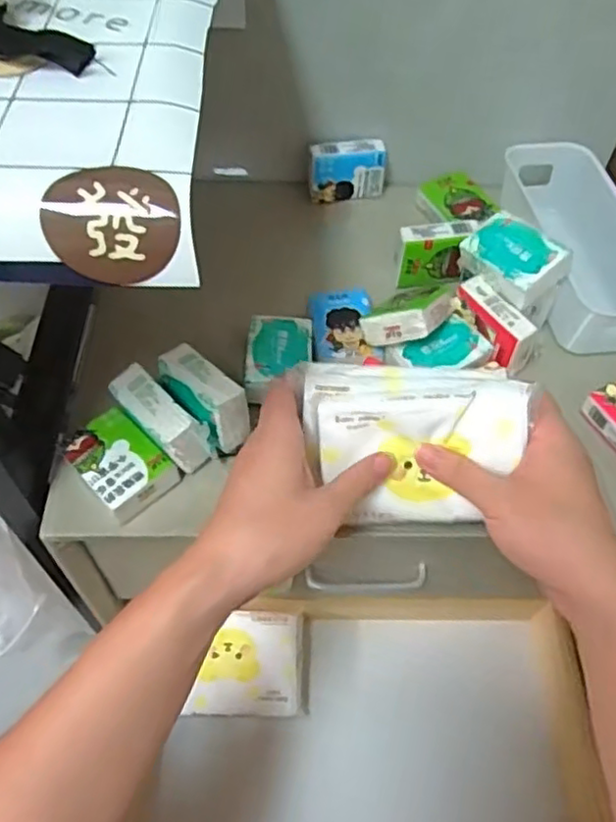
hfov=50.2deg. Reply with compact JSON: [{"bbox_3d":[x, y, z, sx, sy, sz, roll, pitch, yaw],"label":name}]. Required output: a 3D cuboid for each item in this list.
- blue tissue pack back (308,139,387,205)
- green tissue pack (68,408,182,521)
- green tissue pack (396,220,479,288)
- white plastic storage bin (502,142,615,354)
[{"bbox_3d":[0.039,-0.239,0.660,0.076,0.053,0.025,-13,56,-11],"label":"blue tissue pack back"},{"bbox_3d":[-0.135,0.039,0.470,0.067,0.027,0.052,36,61,21],"label":"green tissue pack"},{"bbox_3d":[0.114,-0.140,0.592,0.065,0.052,0.026,-6,55,-6],"label":"green tissue pack"},{"bbox_3d":[0.244,-0.153,0.616,0.084,0.084,0.217,-6,55,-6],"label":"white plastic storage bin"}]

